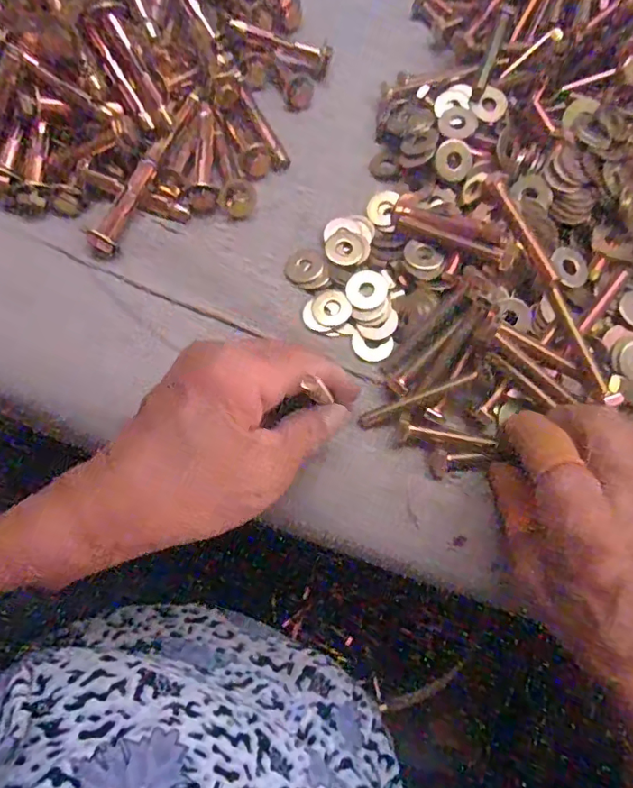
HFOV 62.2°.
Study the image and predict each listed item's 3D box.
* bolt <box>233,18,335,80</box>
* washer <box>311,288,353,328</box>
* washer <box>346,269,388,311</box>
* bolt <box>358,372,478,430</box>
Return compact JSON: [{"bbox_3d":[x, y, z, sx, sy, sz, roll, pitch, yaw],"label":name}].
[{"bbox_3d":[-0.020,-0.214,0.320,0.062,0.021,0.015,21,74,-4],"label":"bolt"},{"bbox_3d":[0.008,-0.045,0.276,0.021,0.004,0.020,-1,84,9],"label":"washer"},{"bbox_3d":[0.026,-0.055,0.274,0.021,0.004,0.021,-1,72,2],"label":"washer"},{"bbox_3d":[0.048,0.003,0.251,0.060,0.005,0.007,-24,72,14],"label":"bolt"}]

